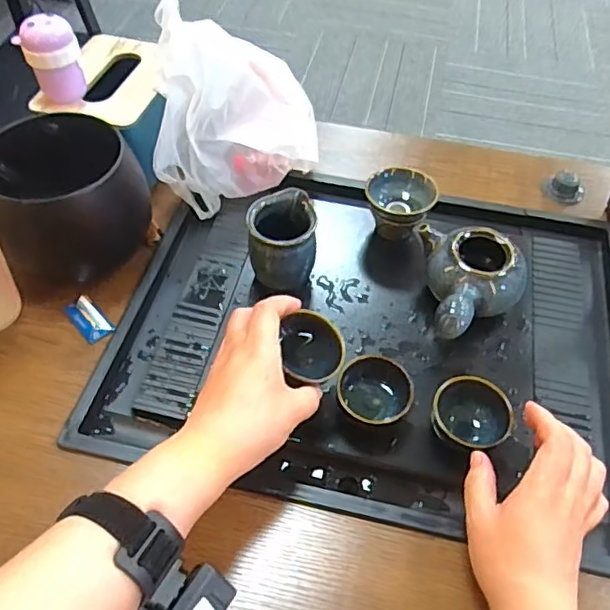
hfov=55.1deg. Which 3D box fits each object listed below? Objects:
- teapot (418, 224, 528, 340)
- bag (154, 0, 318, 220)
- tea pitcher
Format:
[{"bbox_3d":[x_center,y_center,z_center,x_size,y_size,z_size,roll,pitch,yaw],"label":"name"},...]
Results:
[{"bbox_3d":[0.160,-0.010,0.558,0.094,0.070,0.130,2,54,-1],"label":"teapot"},{"bbox_3d":[-0.070,-0.209,0.634,0.162,0.150,0.148,0,54,-3],"label":"bag"},{"bbox_3d":[-0.023,-0.064,0.568,0.065,0.074,0.072,2,54,-1],"label":"tea pitcher"}]

